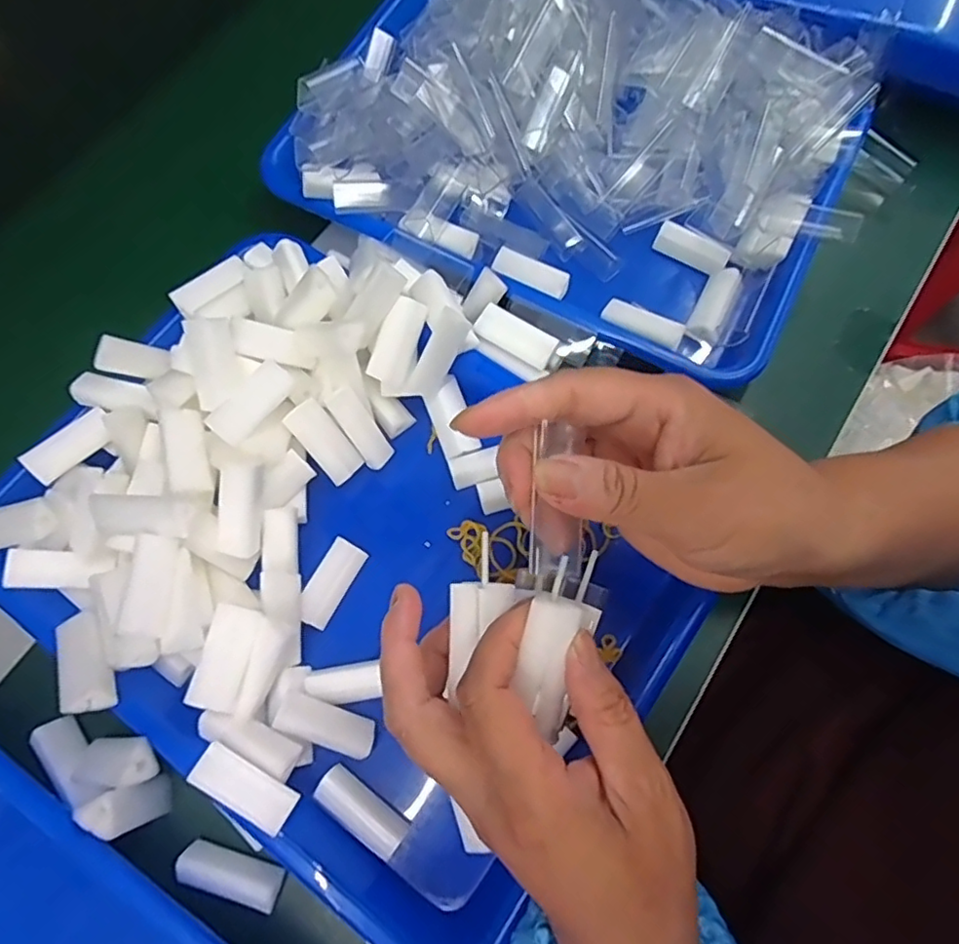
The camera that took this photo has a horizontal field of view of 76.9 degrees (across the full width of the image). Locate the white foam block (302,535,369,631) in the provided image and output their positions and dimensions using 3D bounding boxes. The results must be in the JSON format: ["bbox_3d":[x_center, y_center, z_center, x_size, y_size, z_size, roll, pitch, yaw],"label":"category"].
[{"bbox_3d":[-0.077,0.057,0.313,0.017,0.011,0.045,27,74,9],"label":"white foam block"}]

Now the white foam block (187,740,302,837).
[{"bbox_3d":[-0.101,0.136,0.260,0.045,0.007,0.017,35,75,-3],"label":"white foam block"}]

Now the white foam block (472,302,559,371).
[{"bbox_3d":[0.020,-0.075,0.334,0.046,0.009,0.019,31,74,10],"label":"white foam block"}]

